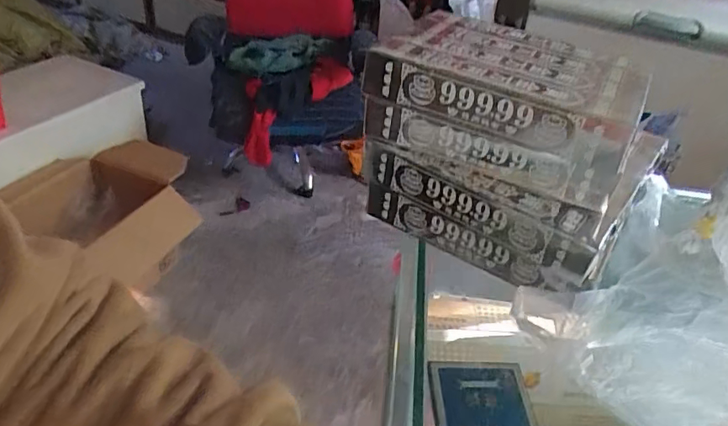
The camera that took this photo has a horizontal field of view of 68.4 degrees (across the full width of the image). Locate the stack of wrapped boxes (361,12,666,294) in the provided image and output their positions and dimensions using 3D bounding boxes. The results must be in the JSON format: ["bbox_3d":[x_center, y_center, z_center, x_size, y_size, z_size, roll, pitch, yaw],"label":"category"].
[{"bbox_3d":[0.139,-0.067,0.530,0.246,0.173,0.175,25,40,23],"label":"stack of wrapped boxes"}]

